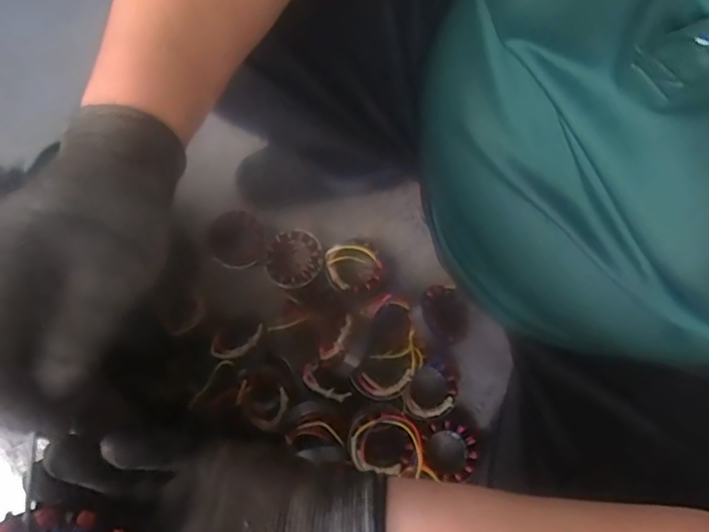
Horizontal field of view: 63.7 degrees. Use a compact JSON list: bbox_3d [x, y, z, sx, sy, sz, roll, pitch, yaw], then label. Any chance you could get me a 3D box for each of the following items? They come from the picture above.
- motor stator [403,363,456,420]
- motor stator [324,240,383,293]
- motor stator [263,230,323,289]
[{"bbox_3d":[0.106,0.171,0.779,0.078,0.050,0.068,-33,78,-6],"label":"motor stator"},{"bbox_3d":[-0.001,-0.001,0.833,0.081,0.030,0.079,0,76,2],"label":"motor stator"},{"bbox_3d":[-0.091,-0.011,0.853,0.087,0.029,0.088,0,76,2],"label":"motor stator"}]

